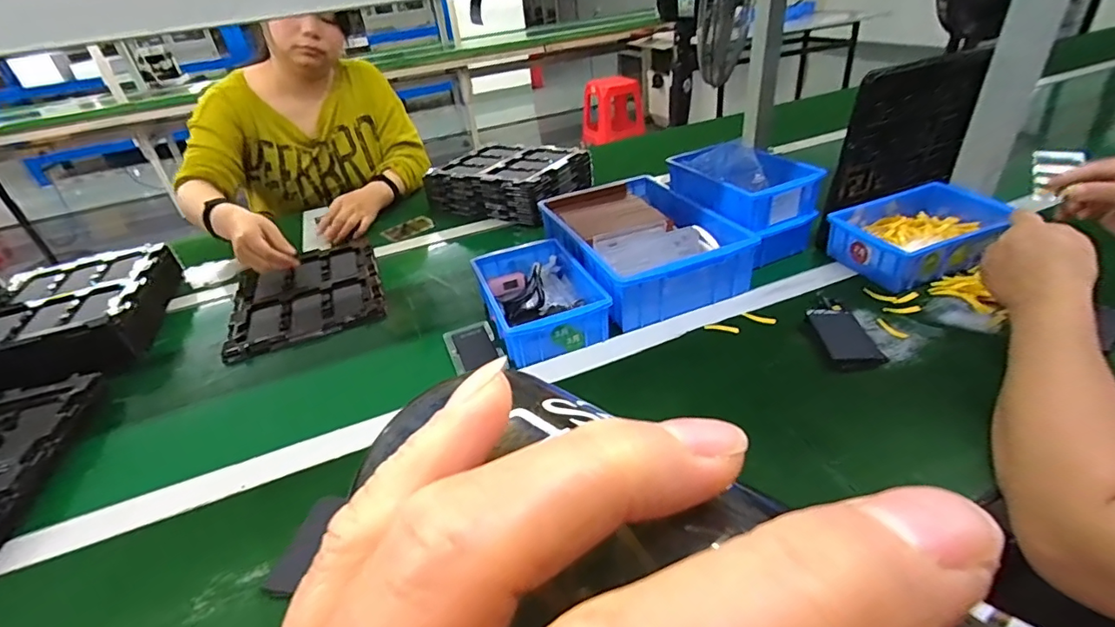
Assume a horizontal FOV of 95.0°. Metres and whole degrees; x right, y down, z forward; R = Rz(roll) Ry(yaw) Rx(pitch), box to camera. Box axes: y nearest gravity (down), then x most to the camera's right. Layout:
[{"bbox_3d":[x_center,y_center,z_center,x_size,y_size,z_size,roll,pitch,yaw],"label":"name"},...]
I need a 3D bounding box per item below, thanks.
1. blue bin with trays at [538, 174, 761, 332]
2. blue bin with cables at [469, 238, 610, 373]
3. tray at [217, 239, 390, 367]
[{"bbox_3d":[0.115,-0.107,0.760,0.214,0.082,0.310,-16,35,-13],"label":"blue bin with trays"},{"bbox_3d":[-0.026,-0.021,0.682,0.132,0.064,0.195,-17,35,-14],"label":"blue bin with cables"},{"bbox_3d":[-0.399,-0.040,0.818,0.218,0.021,0.276,-17,35,-15],"label":"tray"}]

